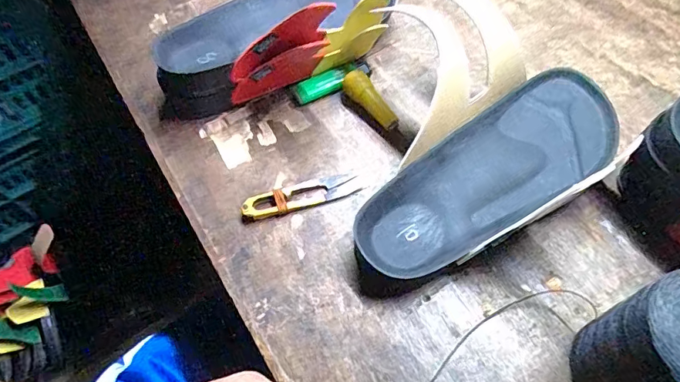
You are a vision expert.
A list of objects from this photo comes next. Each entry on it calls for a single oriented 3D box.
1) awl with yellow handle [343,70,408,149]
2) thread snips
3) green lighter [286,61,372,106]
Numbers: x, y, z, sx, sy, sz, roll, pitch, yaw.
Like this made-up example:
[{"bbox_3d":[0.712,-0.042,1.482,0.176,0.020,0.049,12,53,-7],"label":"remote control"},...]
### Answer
[{"bbox_3d":[0.035,-0.077,0.422,0.020,0.018,0.096,-36,80,-17],"label":"awl with yellow handle"},{"bbox_3d":[-0.031,0.002,0.388,0.104,0.010,0.021,-16,61,-6],"label":"thread snips"},{"bbox_3d":[-0.009,-0.110,0.448,0.083,0.015,0.025,-26,63,-12],"label":"green lighter"}]

